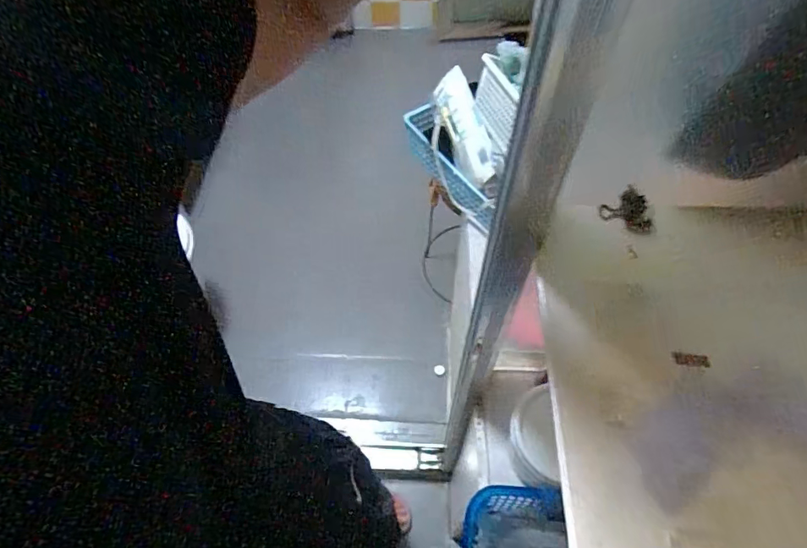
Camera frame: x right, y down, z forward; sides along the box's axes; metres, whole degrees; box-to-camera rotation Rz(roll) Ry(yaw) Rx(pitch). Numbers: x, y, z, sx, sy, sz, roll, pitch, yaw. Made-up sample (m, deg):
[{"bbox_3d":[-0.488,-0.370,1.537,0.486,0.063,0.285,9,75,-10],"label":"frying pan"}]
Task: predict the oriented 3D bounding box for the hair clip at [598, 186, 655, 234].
[{"bbox_3d":[0.192,-0.048,0.411,0.042,0.036,0.010,56,39,0],"label":"hair clip"}]

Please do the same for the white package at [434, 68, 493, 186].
[{"bbox_3d":[0.123,-0.268,0.904,0.045,0.080,0.235,6,61,-44],"label":"white package"}]

